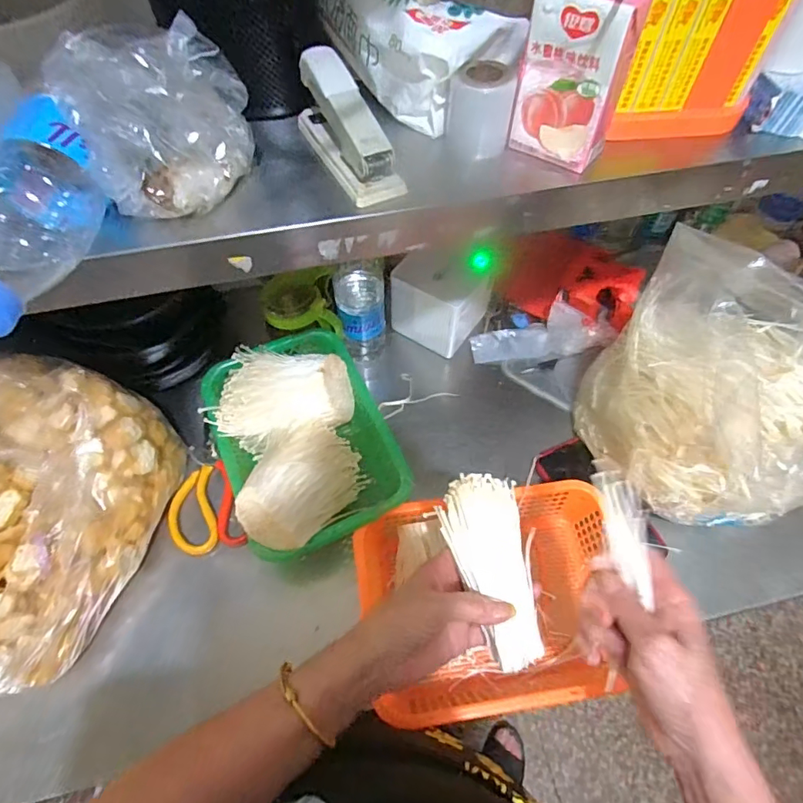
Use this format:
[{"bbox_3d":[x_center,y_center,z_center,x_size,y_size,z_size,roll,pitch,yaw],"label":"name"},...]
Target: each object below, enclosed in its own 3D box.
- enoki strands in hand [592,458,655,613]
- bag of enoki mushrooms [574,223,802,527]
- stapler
[{"bbox_3d":[0.159,0.088,0.359,0.027,0.014,0.098,-2,64,-2],"label":"enoki strands in hand"},{"bbox_3d":[0.356,-0.001,0.560,0.253,0.157,0.224,-3,59,-2],"label":"bag of enoki mushrooms"},{"bbox_3d":[-0.043,-0.201,0.366,0.035,0.057,0.114,-27,63,-15],"label":"stapler"}]

